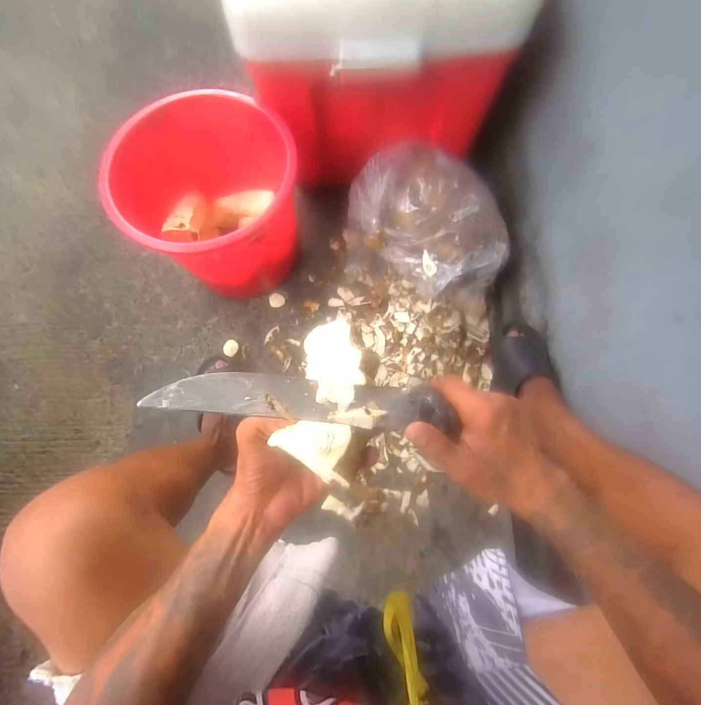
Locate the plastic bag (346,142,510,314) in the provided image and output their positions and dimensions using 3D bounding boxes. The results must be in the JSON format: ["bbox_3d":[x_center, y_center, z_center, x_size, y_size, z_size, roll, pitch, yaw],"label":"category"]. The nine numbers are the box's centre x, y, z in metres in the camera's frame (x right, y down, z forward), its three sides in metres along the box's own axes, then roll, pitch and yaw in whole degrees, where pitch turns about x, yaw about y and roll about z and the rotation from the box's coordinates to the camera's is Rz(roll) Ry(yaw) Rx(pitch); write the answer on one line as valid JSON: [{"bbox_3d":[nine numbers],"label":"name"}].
[{"bbox_3d":[0.152,-0.241,0.739,0.329,0.202,0.223,26,78,8],"label":"plastic bag"}]

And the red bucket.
[{"bbox_3d":[-0.246,-0.270,0.702,0.301,0.246,0.285,0,76,2],"label":"red bucket"}]

